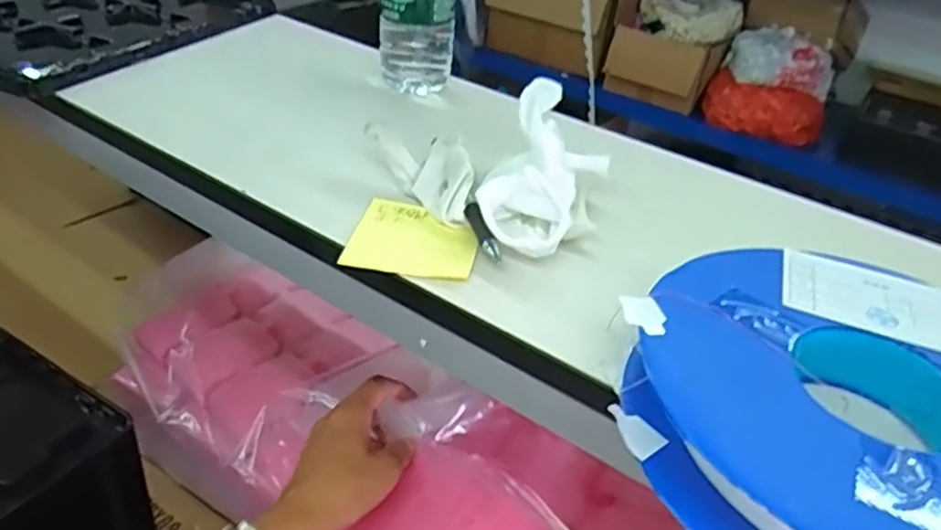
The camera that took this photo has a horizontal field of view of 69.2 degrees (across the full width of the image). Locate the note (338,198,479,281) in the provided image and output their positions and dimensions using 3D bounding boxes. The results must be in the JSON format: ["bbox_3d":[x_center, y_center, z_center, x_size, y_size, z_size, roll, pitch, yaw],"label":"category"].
[{"bbox_3d":[-0.033,-0.015,0.416,0.074,0.004,0.072,10,35,5],"label":"note"}]

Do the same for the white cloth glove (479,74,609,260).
[{"bbox_3d":[0.048,-0.061,0.433,0.070,0.066,0.120,14,35,10],"label":"white cloth glove"}]

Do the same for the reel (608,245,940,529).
[{"bbox_3d":[0.173,0.067,0.301,0.192,0.043,0.194,-24,45,-38],"label":"reel"}]

